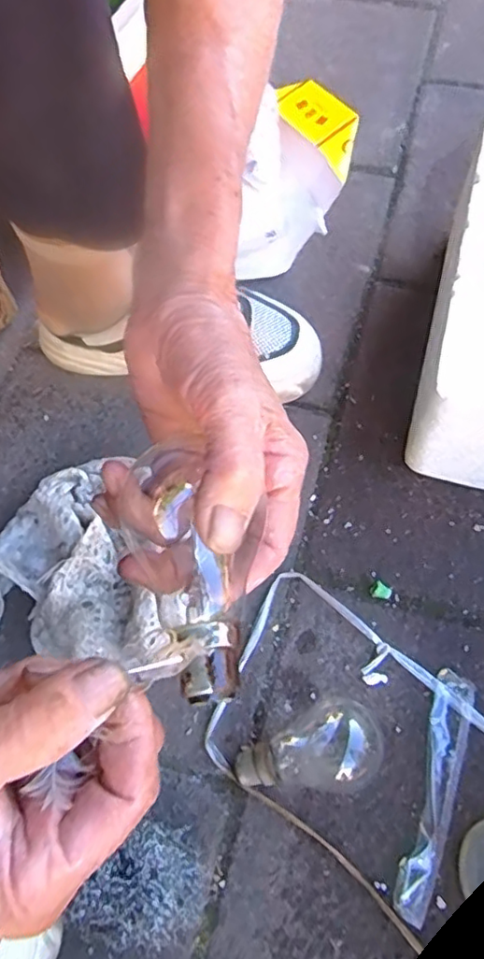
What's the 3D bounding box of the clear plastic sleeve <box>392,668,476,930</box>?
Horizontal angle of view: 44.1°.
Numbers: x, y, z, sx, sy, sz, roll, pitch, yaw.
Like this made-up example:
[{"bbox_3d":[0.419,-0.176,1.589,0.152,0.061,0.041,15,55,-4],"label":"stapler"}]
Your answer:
[{"bbox_3d":[0.128,0.205,0.395,0.026,0.016,0.149,17,68,9],"label":"clear plastic sleeve"}]

